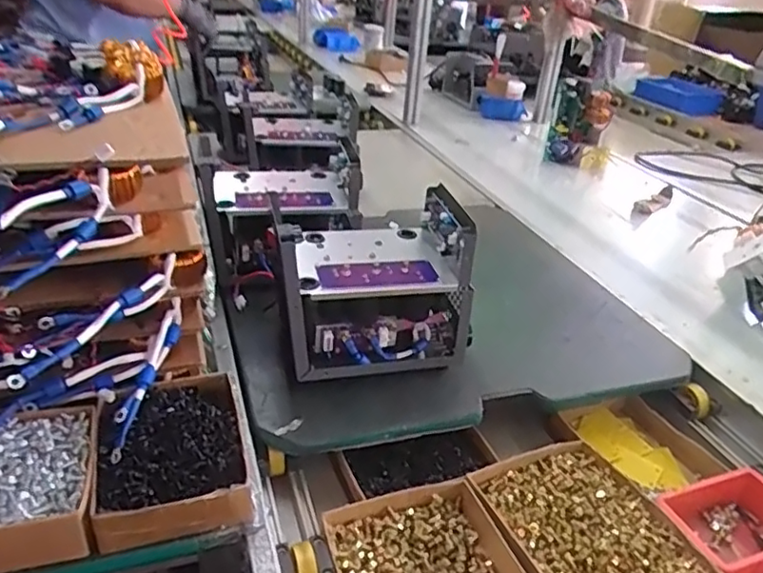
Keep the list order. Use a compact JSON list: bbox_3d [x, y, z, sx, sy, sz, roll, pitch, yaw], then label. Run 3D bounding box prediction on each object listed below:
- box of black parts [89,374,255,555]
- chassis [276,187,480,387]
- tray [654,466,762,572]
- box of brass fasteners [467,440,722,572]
[{"bbox_3d":[-0.204,0.157,0.596,0.133,0.046,0.179,-6,31,-18],"label":"box of black parts"},{"bbox_3d":[-0.012,0.000,0.760,0.231,0.186,0.157,-5,31,-16],"label":"chassis"},{"bbox_3d":[0.380,0.264,0.653,0.162,0.048,0.115,-9,32,-22],"label":"tray"},{"bbox_3d":[0.209,0.261,0.629,0.176,0.044,0.217,-9,32,-22],"label":"box of brass fasteners"}]

